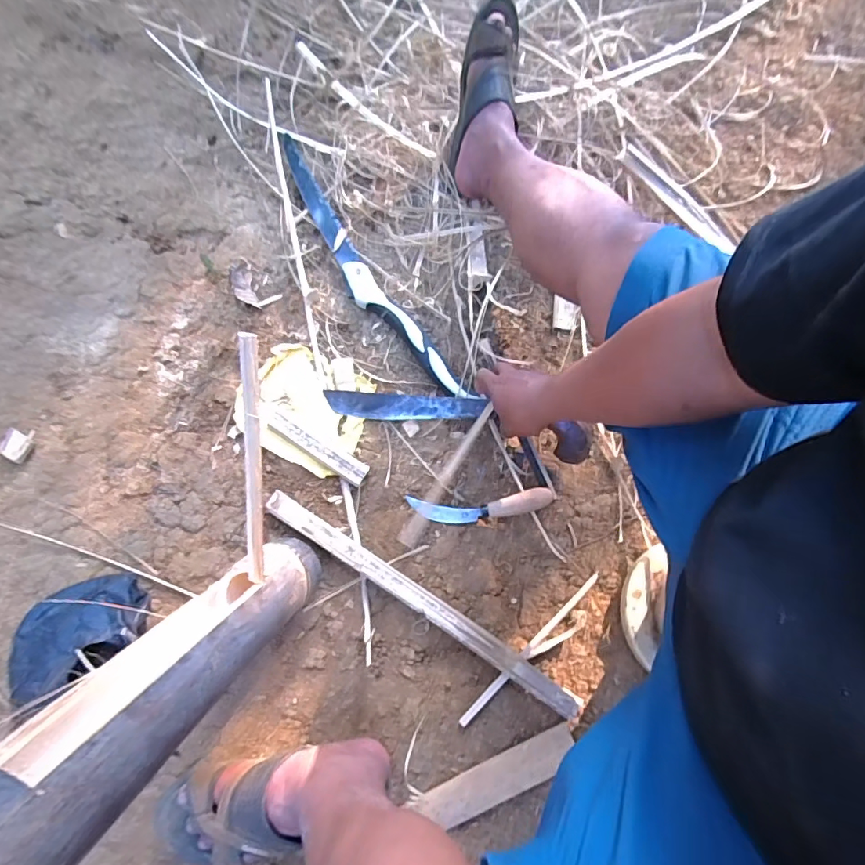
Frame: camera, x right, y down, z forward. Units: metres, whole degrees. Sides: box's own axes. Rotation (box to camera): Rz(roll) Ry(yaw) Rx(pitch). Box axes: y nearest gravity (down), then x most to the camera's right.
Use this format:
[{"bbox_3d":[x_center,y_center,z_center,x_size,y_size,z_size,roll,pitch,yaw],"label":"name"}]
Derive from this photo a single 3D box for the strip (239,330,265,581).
[{"bbox_3d":[-0.181,0.034,0.480,0.018,0.014,0.262,5,108,1],"label":"strip"}]

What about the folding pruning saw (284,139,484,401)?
[{"bbox_3d":[-0.121,-0.268,0.760,0.063,0.025,0.556,-32,77,-9],"label":"folding pruning saw"}]

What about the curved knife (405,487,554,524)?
[{"bbox_3d":[0.067,0.104,0.671,0.199,0.021,0.041,-7,74,11],"label":"curved knife"}]

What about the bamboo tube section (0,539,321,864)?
[{"bbox_3d":[-0.216,0.196,0.408,0.099,0.434,0.064,13,96,3],"label":"bamboo tube section"}]

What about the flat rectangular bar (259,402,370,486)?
[{"bbox_3d":[-0.176,0.015,0.697,0.184,0.015,0.031,31,76,8],"label":"flat rectangular bar"}]

